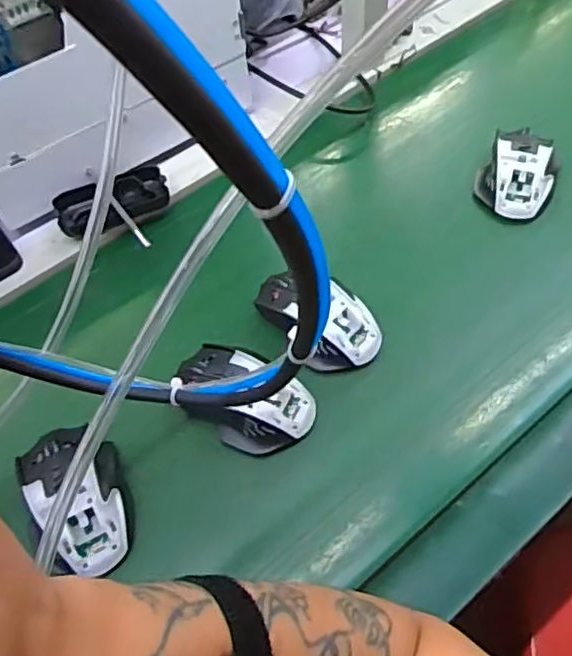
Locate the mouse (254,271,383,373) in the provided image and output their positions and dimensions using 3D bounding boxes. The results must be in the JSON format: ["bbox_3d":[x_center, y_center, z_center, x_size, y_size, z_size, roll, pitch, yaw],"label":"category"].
[{"bbox_3d":[0.025,-0.010,0.552,0.114,0.034,0.069,35,66,23],"label":"mouse"}]

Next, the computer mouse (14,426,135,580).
[{"bbox_3d":[-0.152,0.122,0.473,0.063,0.040,0.112,-22,59,-10],"label":"computer mouse"}]

